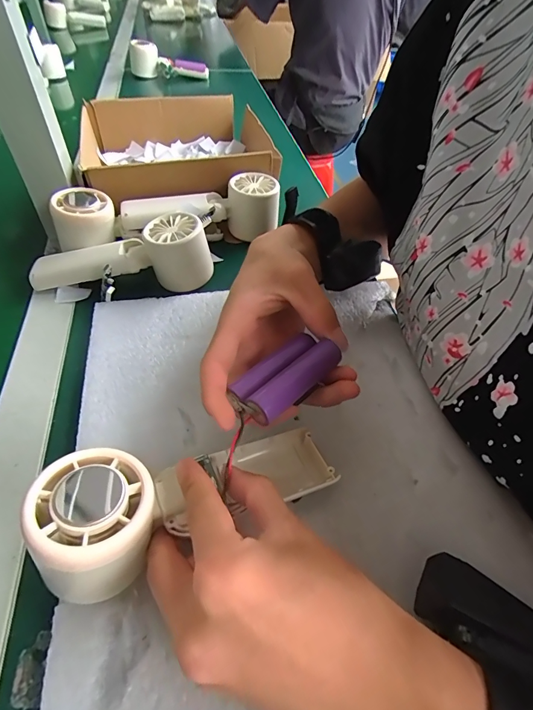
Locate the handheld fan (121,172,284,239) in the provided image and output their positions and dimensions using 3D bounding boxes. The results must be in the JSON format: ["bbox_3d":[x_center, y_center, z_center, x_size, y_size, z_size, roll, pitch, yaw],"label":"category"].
[{"bbox_3d":[-0.066,-0.150,0.410,0.168,0.050,0.062,-15,52,-13],"label":"handheld fan"}]

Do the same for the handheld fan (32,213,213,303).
[{"bbox_3d":[-0.134,-0.090,0.351,0.168,0.048,0.063,-3,50,-4],"label":"handheld fan"}]

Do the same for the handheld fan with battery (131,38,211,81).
[{"bbox_3d":[-0.218,-0.660,0.851,0.167,0.064,0.049,-2,50,-2],"label":"handheld fan with battery"}]

